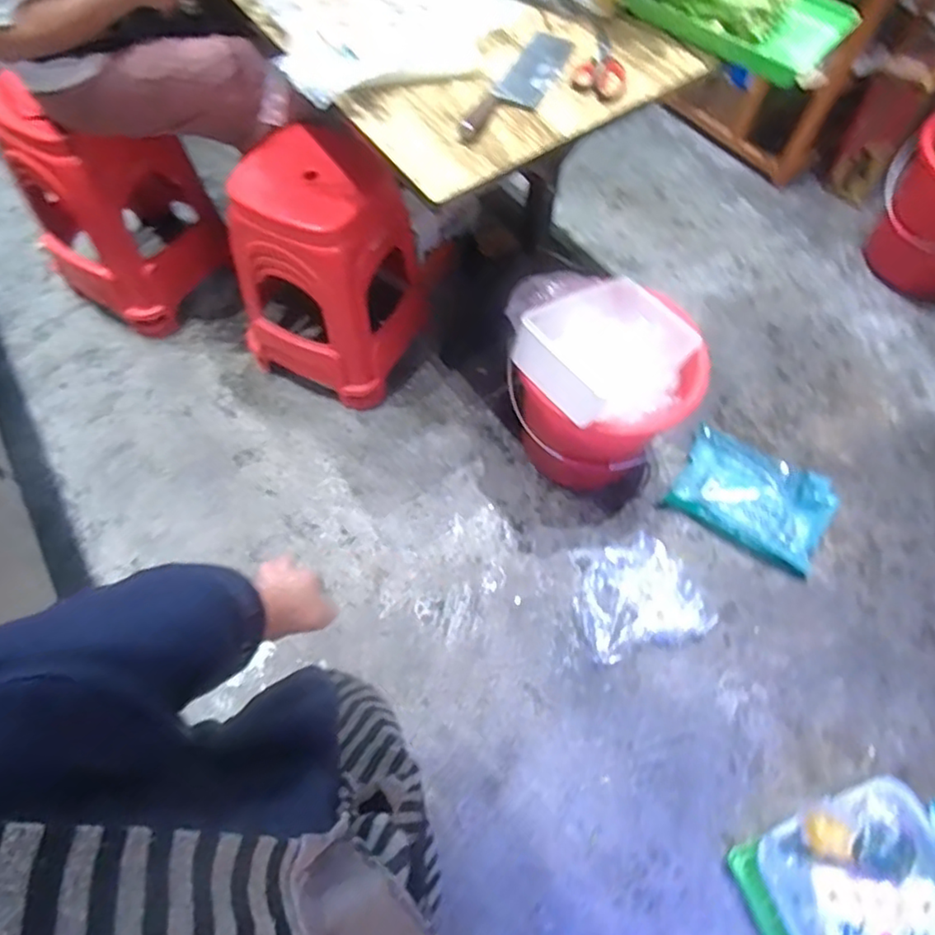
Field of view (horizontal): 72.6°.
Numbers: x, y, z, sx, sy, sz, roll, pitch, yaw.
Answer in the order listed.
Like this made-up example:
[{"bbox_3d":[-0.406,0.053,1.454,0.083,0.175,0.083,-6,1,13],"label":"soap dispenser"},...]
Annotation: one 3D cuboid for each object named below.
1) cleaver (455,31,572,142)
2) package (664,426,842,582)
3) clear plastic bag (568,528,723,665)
[{"bbox_3d":[0.085,-0.604,1.002,0.076,0.028,0.288,28,64,11],"label":"cleaver"},{"bbox_3d":[0.650,0.064,1.429,0.344,0.084,0.215,30,65,12],"label":"package"},{"bbox_3d":[0.360,0.261,1.359,0.268,0.049,0.250,-13,64,-10],"label":"clear plastic bag"}]

